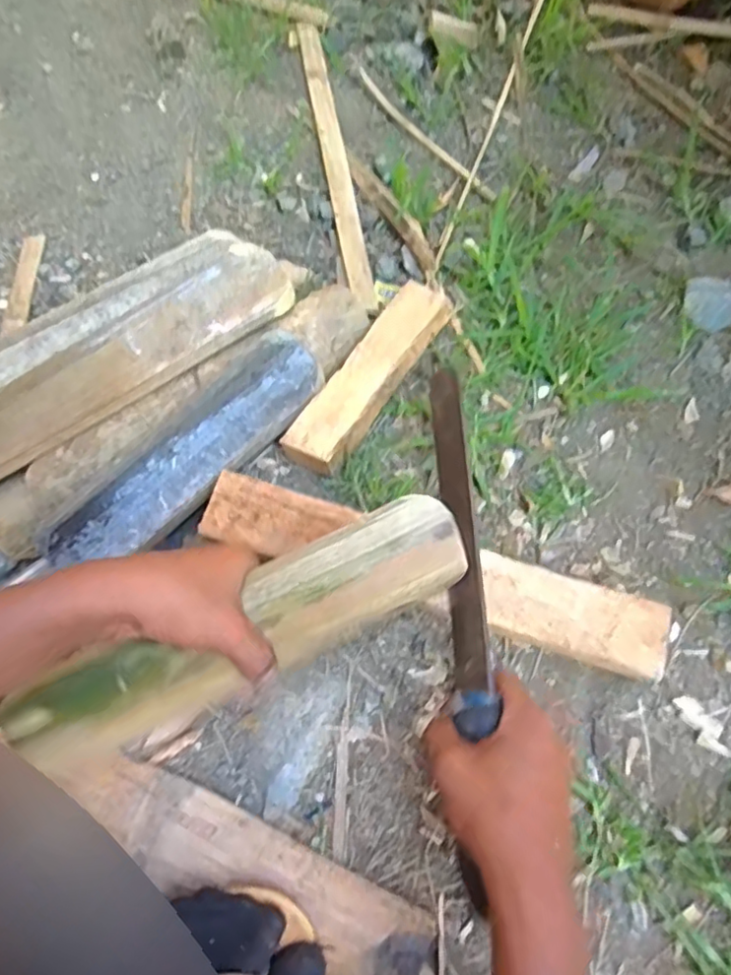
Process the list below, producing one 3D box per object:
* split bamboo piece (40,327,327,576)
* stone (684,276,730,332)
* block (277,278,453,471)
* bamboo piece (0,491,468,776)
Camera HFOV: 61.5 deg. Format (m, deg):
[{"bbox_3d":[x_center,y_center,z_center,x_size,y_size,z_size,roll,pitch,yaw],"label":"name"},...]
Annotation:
[{"bbox_3d":[-0.134,-0.019,0.486,0.064,0.053,0.250,42,78,14],"label":"split bamboo piece"},{"bbox_3d":[0.306,-0.162,0.540,0.047,0.016,0.045,-1,72,2],"label":"stone"},{"bbox_3d":[0.005,-0.093,0.517,0.047,0.034,0.188,34,76,12],"label":"block"},{"bbox_3d":[-0.077,0.098,0.405,0.300,0.071,0.057,-28,73,-1],"label":"bamboo piece"}]

